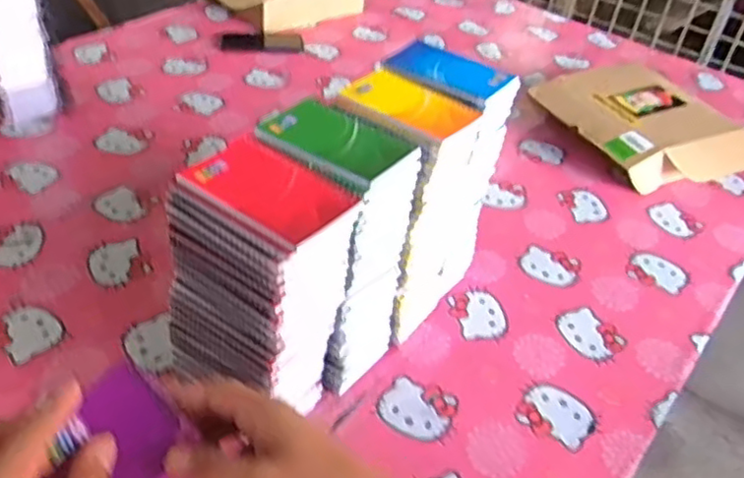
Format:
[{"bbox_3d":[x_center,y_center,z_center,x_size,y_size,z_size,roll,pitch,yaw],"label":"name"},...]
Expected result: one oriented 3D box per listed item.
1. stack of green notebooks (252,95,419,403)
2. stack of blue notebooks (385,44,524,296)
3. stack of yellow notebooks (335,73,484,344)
[{"bbox_3d":[-0.045,0.019,0.709,0.131,0.295,0.110,28,44,24],"label":"stack of green notebooks"},{"bbox_3d":[0.072,-0.070,0.832,0.130,0.296,0.088,29,45,25],"label":"stack of blue notebooks"},{"bbox_3d":[0.023,-0.026,0.775,0.122,0.298,0.113,27,44,23],"label":"stack of yellow notebooks"}]

